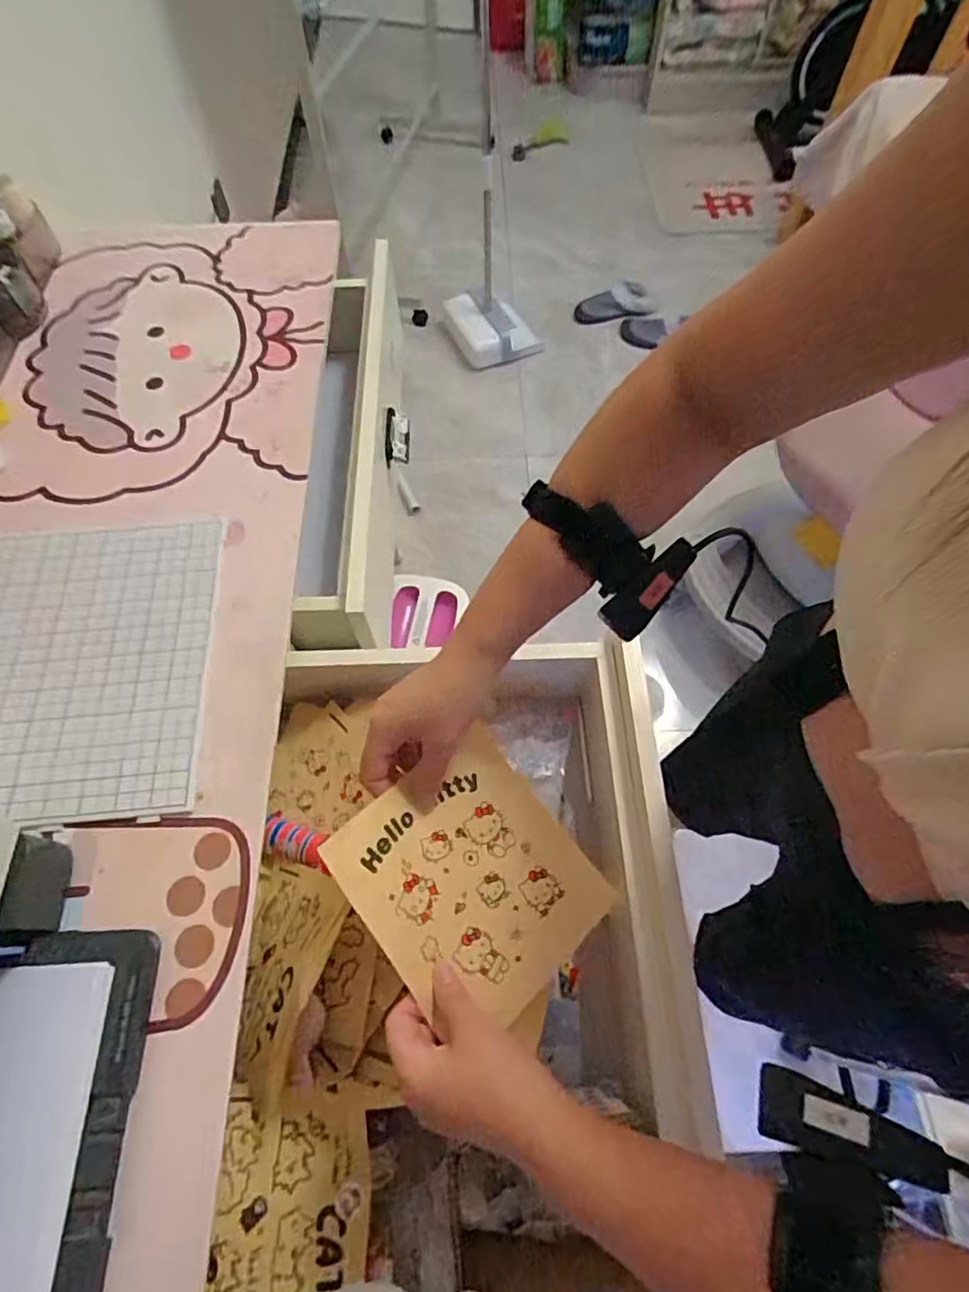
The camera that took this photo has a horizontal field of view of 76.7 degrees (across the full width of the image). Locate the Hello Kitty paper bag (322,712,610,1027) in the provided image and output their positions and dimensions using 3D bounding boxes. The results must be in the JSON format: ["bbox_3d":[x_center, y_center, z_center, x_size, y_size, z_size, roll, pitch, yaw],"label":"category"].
[{"bbox_3d":[-0.006,0.151,0.408,0.146,0.019,0.152,-34,81,-35],"label":"Hello Kitty paper bag"}]

